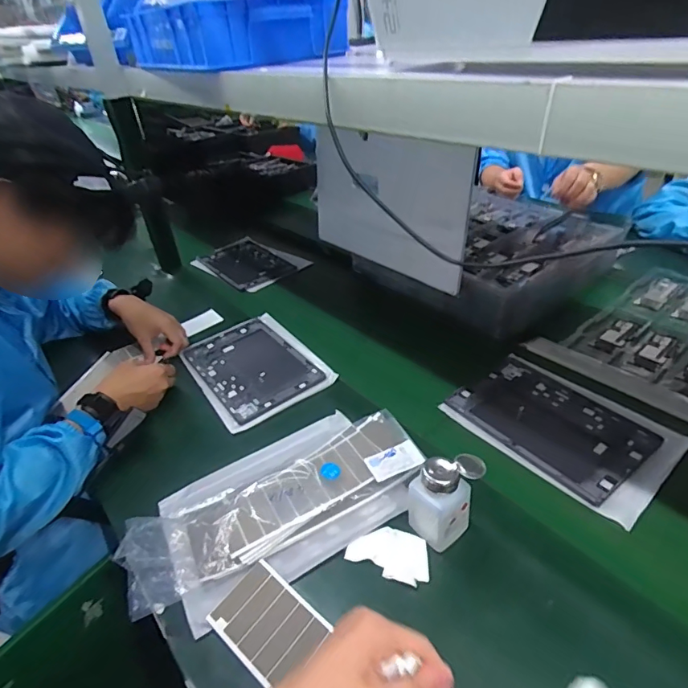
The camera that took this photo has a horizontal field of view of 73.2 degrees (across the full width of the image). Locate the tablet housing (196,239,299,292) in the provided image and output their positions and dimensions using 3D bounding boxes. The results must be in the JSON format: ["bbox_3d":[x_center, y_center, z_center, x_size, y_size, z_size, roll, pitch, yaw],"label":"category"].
[{"bbox_3d":[-0.258,-0.210,1.207,0.167,0.015,0.255,-31,43,-31],"label":"tablet housing"}]

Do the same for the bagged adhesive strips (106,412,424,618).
[{"bbox_3d":[-0.084,0.193,0.588,0.375,0.039,0.168,-21,39,-20],"label":"bagged adhesive strips"}]

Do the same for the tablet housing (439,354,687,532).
[{"bbox_3d":[0.311,0.119,0.674,0.193,0.012,0.281,-30,43,-30],"label":"tablet housing"}]

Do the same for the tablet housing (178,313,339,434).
[{"bbox_3d":[-0.163,0.039,0.839,0.202,0.013,0.278,-25,40,-25],"label":"tablet housing"}]

